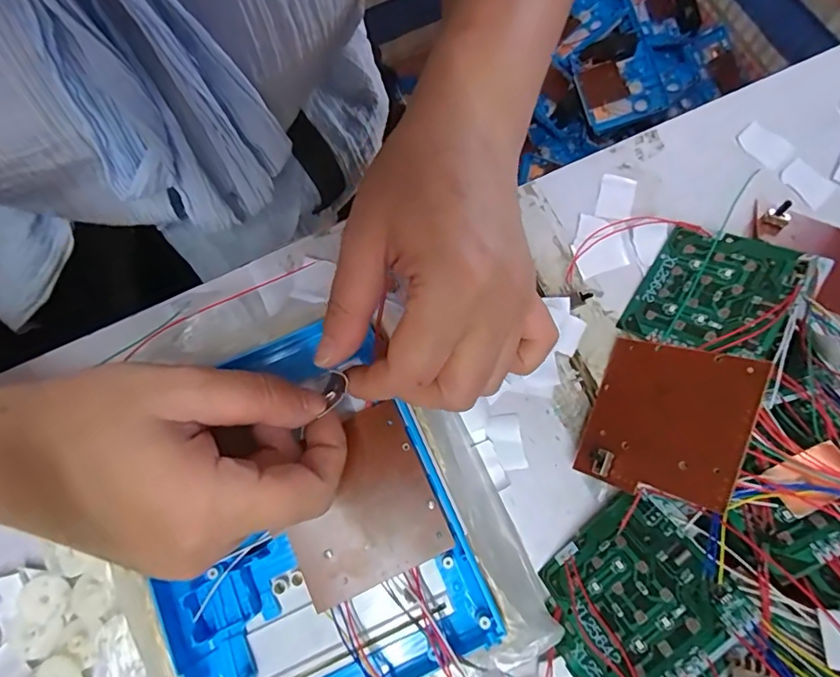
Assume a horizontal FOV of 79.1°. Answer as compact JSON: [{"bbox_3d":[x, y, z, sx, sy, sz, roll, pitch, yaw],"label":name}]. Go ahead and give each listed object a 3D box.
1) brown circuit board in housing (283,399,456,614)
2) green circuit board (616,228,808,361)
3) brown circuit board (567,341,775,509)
[{"bbox_3d":[-0.029,0.076,0.235,0.067,0.004,0.071,-25,79,-7],"label":"brown circuit board in housing"},{"bbox_3d":[0.151,-0.024,0.265,0.068,0.004,0.068,22,77,34],"label":"green circuit board"},{"bbox_3d":[0.114,0.039,0.241,0.005,0.072,0.071,27,81,-36],"label":"brown circuit board"}]

